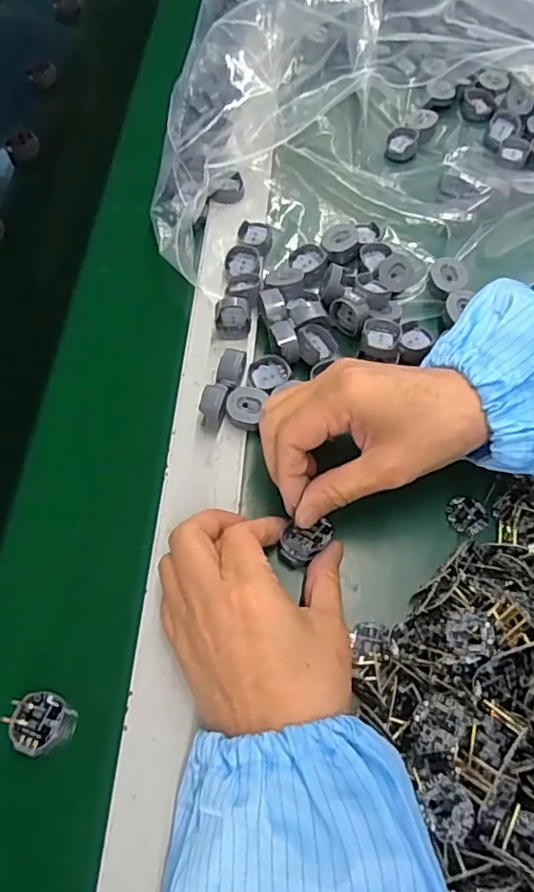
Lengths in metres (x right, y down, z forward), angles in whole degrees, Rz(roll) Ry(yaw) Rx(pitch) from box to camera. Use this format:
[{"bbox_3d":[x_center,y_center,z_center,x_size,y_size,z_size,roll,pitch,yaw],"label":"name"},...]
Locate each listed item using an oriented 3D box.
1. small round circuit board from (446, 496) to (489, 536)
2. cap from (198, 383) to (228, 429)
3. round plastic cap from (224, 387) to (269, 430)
[{"bbox_3d":[0.120,0.041,0.349,0.023,0.004,0.023,0,62,0],"label":"small round circuit board"},{"bbox_3d":[-0.034,-0.025,0.374,0.014,0.021,0.024,10,62,5],"label":"cap"},{"bbox_3d":[-0.014,-0.024,0.375,0.023,0.014,0.024,0,62,0],"label":"round plastic cap"}]

